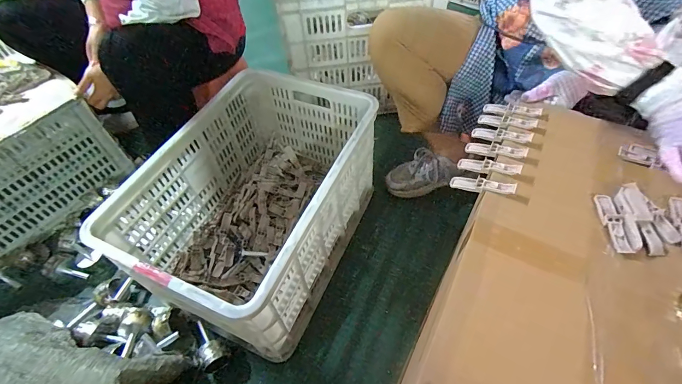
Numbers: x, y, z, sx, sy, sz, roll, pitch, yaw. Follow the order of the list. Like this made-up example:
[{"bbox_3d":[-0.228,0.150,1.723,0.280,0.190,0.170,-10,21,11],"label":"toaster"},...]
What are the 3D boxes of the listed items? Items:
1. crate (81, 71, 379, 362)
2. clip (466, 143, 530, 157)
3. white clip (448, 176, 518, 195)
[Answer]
[{"bbox_3d":[-0.167,0.013,0.803,0.354,0.290,0.528,19,55,18],"label":"crate"},{"bbox_3d":[0.265,-0.071,0.608,0.101,0.011,0.021,10,51,35],"label":"clip"},{"bbox_3d":[0.224,-0.011,0.566,0.100,0.015,0.023,8,50,34],"label":"white clip"}]

